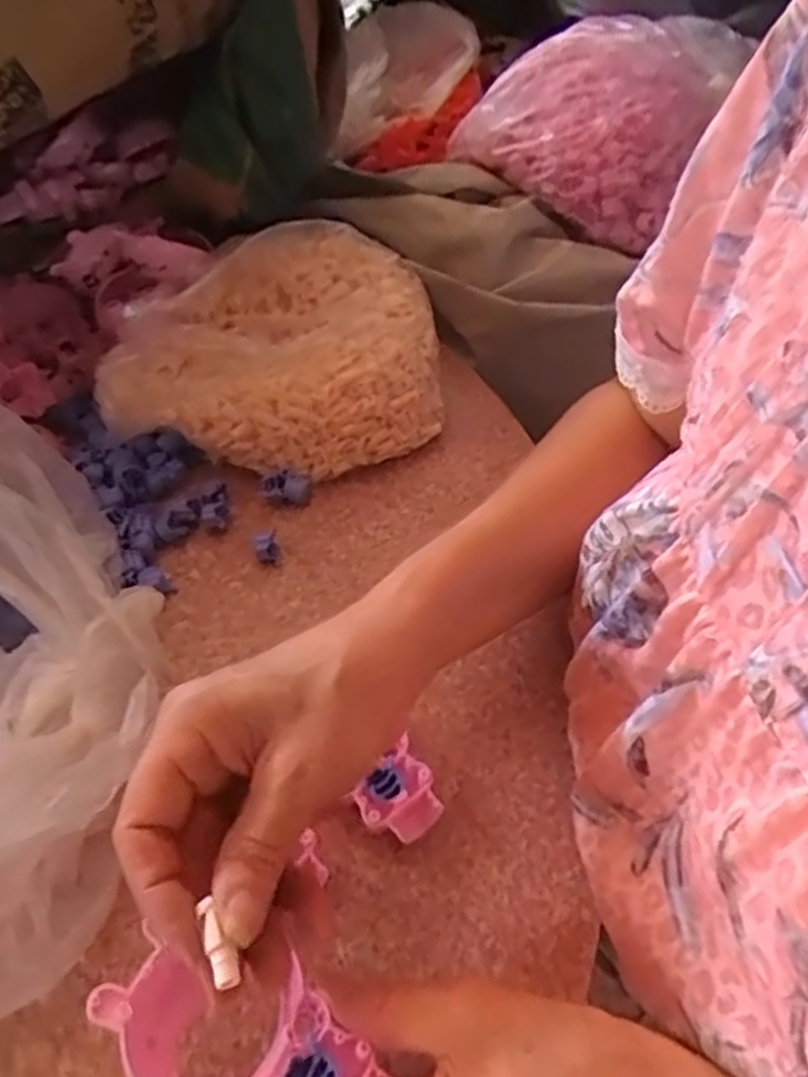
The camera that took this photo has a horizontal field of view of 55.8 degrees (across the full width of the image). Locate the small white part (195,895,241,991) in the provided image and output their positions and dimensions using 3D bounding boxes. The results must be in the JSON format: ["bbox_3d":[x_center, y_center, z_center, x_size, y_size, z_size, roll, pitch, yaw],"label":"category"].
[{"bbox_3d":[-0.056,0.120,0.226,0.008,0.007,0.025,-22,59,-16],"label":"small white part"}]

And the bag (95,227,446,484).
[{"bbox_3d":[-0.076,-0.129,0.513,0.191,0.096,0.162,4,50,7],"label":"bag"}]

